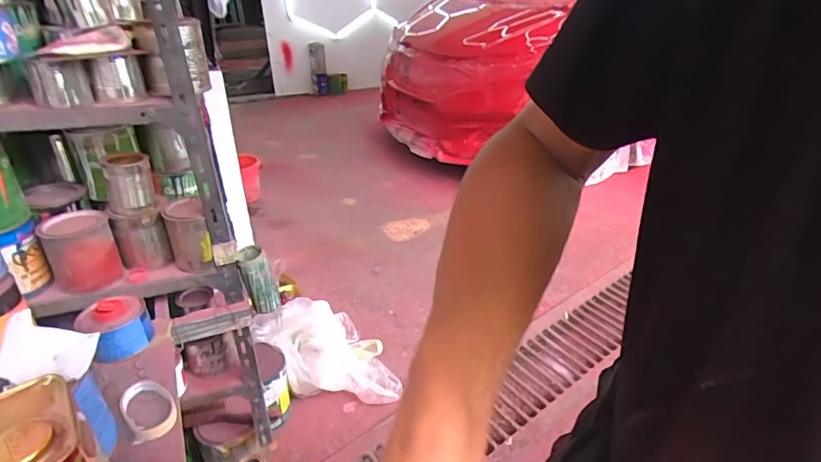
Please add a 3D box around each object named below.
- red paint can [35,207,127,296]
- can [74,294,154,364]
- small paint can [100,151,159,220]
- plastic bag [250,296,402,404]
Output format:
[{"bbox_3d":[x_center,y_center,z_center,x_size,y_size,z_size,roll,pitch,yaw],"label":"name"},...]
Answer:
[{"bbox_3d":[-0.574,0.037,0.821,0.098,0.114,0.097,0,30,0],"label":"red paint can"},{"bbox_3d":[-0.490,0.157,0.780,0.093,0.077,0.092,0,30,0],"label":"can"},{"bbox_3d":[-0.504,-0.081,0.842,0.081,0.099,0.071,-18,35,-28],"label":"small paint can"},{"bbox_3d":[-0.278,0.403,1.542,0.373,0.183,0.445,-18,34,-27],"label":"plastic bag"}]

